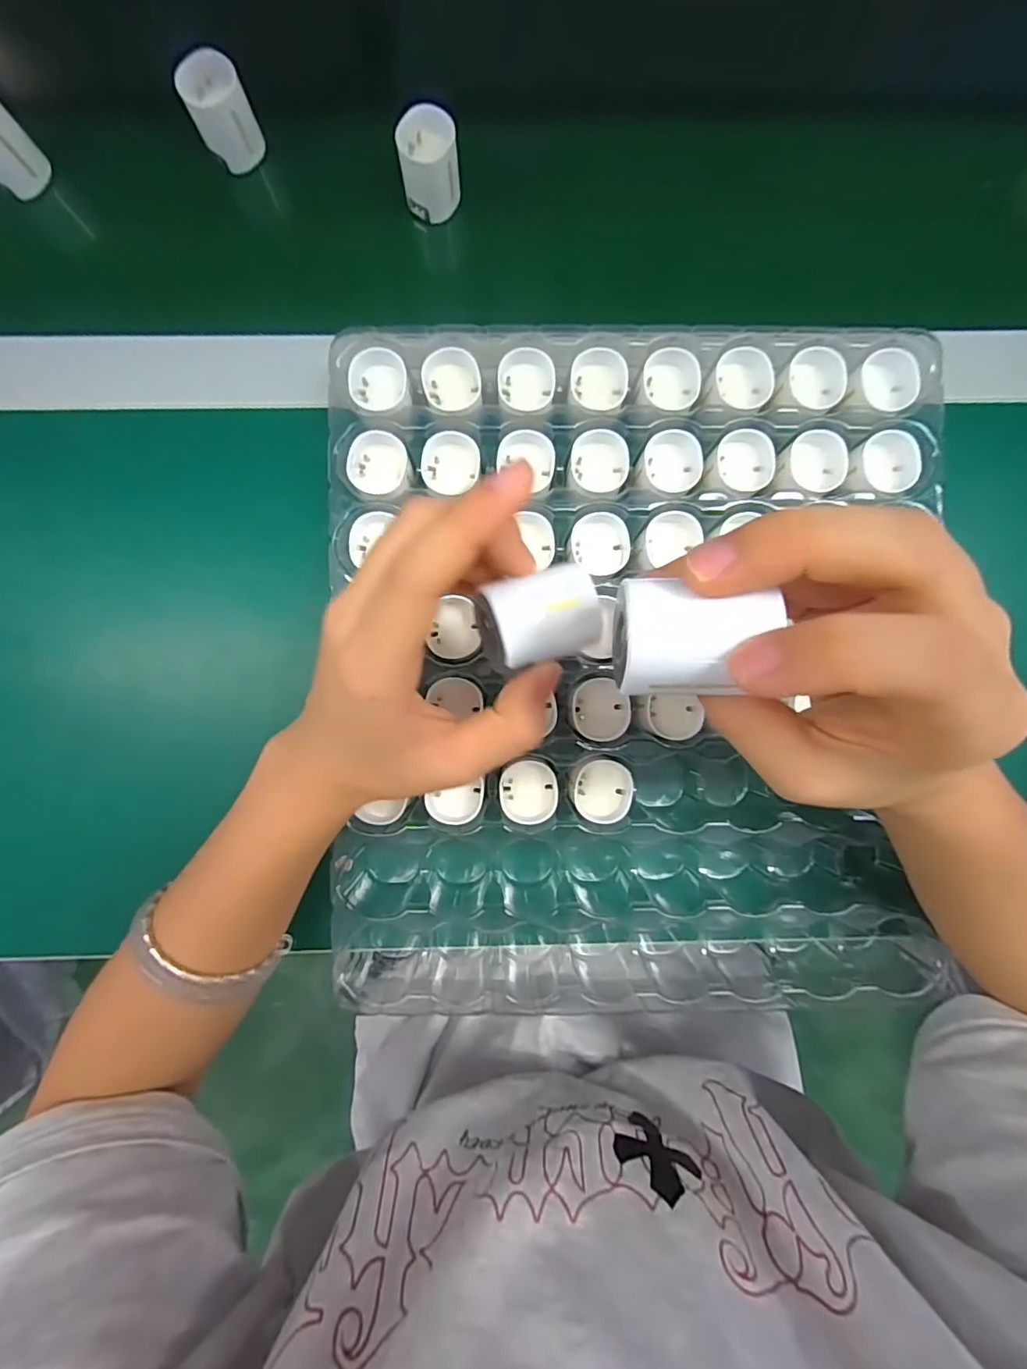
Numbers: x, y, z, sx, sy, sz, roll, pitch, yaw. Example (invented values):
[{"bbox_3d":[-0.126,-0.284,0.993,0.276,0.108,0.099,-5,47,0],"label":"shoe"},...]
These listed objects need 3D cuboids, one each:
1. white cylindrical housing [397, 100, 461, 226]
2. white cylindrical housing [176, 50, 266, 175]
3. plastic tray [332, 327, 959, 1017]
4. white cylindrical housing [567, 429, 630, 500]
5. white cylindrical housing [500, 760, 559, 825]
[{"bbox_3d":[-0.045,-0.283,0.293,0.031,0.033,0.032,0,89,-1],"label":"white cylindrical housing"},{"bbox_3d":[-0.159,-0.312,0.294,0.031,0.036,0.031,0,89,-1],"label":"white cylindrical housing"},{"bbox_3d":[0.060,0.004,0.280,0.289,0.054,0.352,-1,89,-1],"label":"plastic tray"},{"bbox_3d":[0.043,-0.112,0.272,0.029,0.019,0.027,0,89,-1],"label":"white cylindrical housing"},{"bbox_3d":[0.008,0.054,0.268,0.028,0.013,0.028,0,89,-1],"label":"white cylindrical housing"}]

